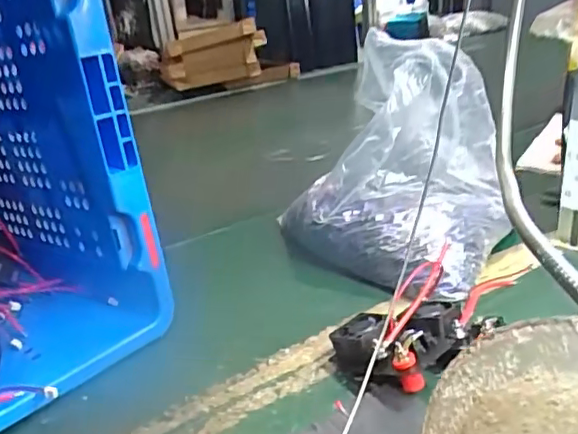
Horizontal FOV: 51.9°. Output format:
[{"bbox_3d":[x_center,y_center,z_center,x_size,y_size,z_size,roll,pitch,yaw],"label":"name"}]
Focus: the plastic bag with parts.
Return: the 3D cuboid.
[{"bbox_3d":[0.119,-0.065,0.612,0.216,0.200,0.188,17,32,42],"label":"plastic bag with parts"}]

